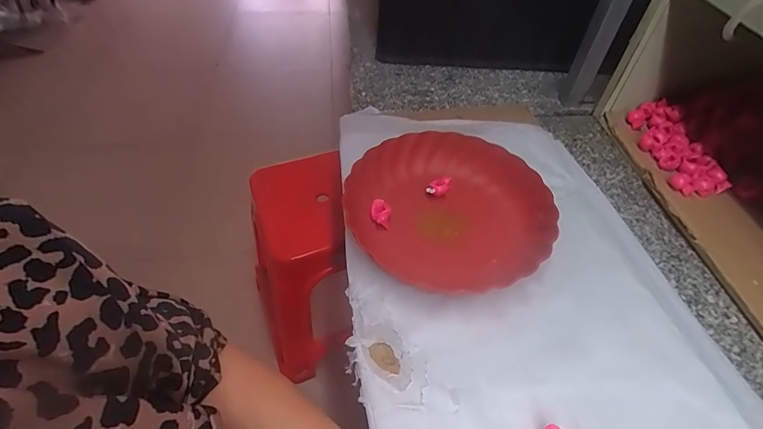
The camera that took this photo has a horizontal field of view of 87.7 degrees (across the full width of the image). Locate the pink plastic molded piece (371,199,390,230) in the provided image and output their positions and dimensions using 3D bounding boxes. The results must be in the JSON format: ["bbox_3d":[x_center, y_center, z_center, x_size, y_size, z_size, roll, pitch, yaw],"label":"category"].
[{"bbox_3d":[-0.001,0.000,0.487,0.023,0.028,0.024,5,49,1],"label":"pink plastic molded piece"}]

